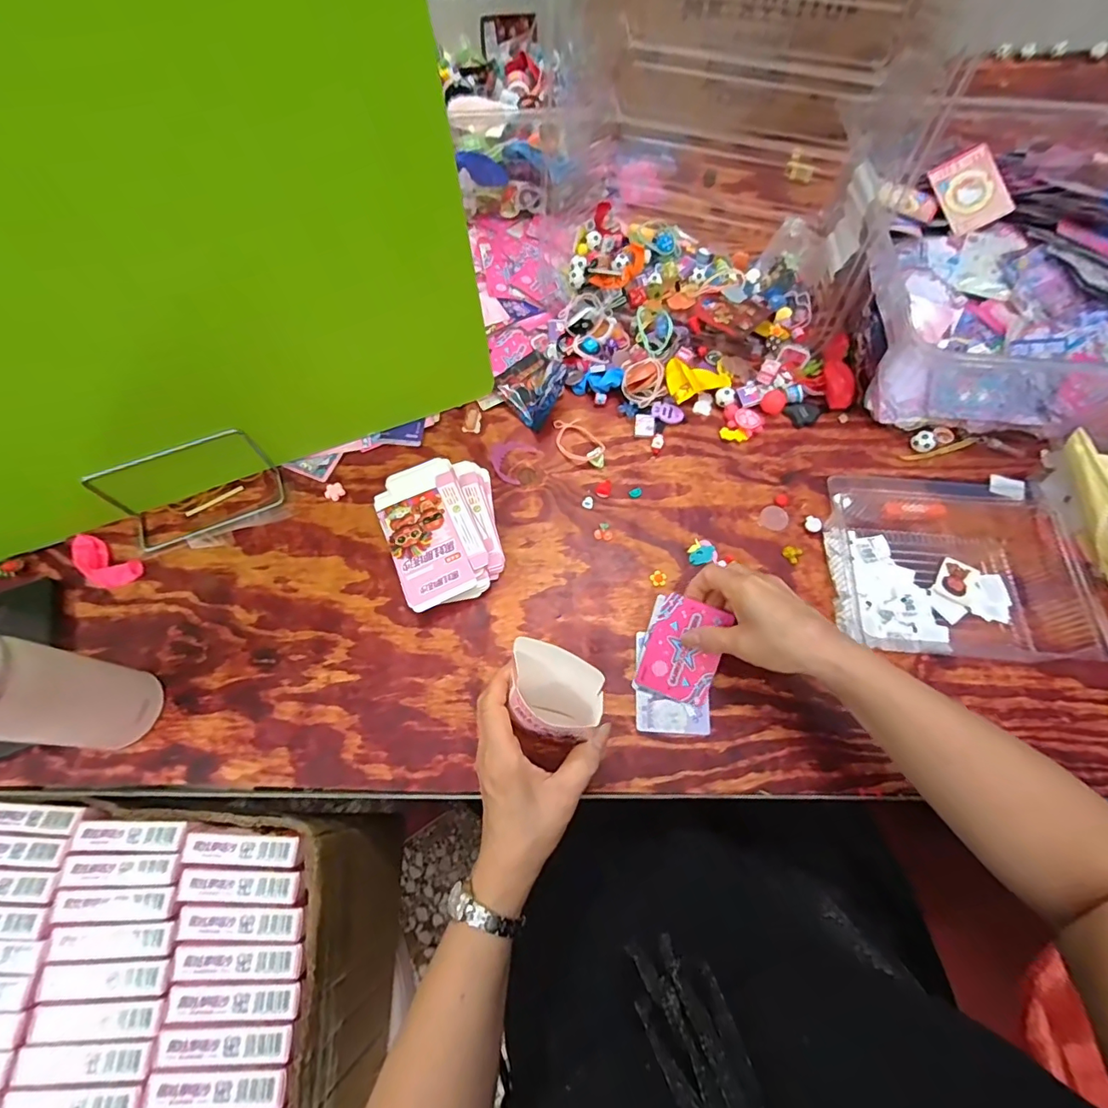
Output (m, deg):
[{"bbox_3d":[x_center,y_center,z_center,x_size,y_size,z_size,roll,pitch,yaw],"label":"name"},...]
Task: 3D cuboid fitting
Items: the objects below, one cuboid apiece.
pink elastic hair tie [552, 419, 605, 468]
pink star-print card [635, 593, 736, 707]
[{"bbox_3d":[0.027,-0.125,0.569,0.042,0.011,0.078,-30,68,-12],"label":"pink elastic hair tie"},{"bbox_3d":[0.116,0.085,0.455,0.063,0.004,0.089,19,92,9],"label":"pink star-print card"}]

